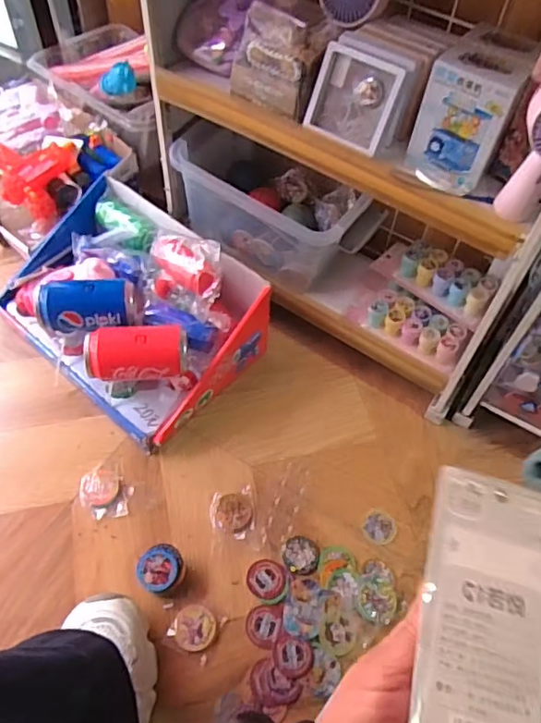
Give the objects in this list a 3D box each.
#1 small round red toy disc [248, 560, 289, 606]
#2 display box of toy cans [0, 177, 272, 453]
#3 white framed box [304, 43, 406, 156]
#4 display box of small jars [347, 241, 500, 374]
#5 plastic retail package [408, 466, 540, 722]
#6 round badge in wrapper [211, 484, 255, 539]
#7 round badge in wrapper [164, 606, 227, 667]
[{"bbox_3d":[-0.003,0.266,0.678,0.046,0.004,0.053,-36,65,-25],"label":"small round red toy disc"},{"bbox_3d":[-0.205,-0.082,0.792,0.346,0.180,0.233,35,60,18],"label":"display box of toy cans"},{"bbox_3d":[0.087,-0.270,0.579,0.087,0.086,0.019,28,32,14],"label":"white framed box"},{"bbox_3d":[0.206,-0.085,0.771,0.173,0.076,0.128,30,59,16],"label":"display box of small jars"},{"bbox_3d":[0.117,0.152,0.299,0.076,0.011,0.181,14,62,5],"label":"plastic retail package"},{"bbox_3d":[-0.047,0.197,0.720,0.054,0.008,0.065,-8,57,-10],"label":"round badge in wrapper"},{"bbox_3d":[-0.087,0.309,0.643,0.054,0.009,0.052,23,57,11],"label":"round badge in wrapper"}]

